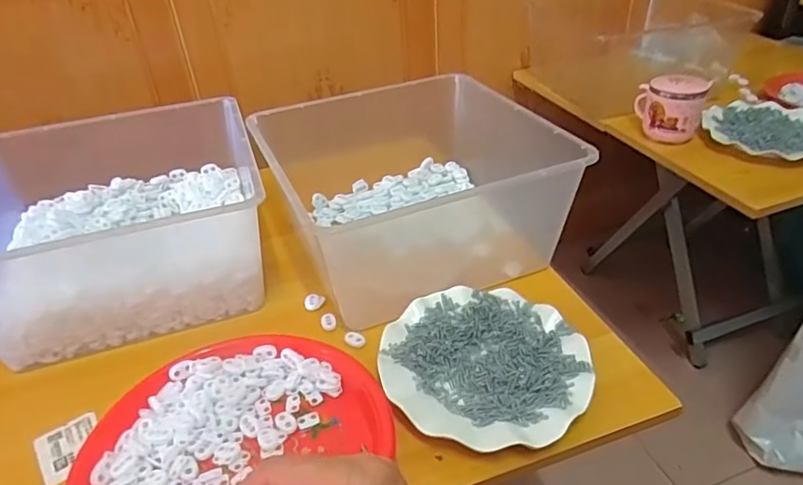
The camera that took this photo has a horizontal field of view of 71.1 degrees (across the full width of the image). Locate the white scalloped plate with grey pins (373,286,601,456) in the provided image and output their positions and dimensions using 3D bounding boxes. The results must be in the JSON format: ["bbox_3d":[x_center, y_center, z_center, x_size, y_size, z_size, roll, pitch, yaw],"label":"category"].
[{"bbox_3d":[0.076,0.110,0.516,0.181,0.019,0.177,-1,37,1],"label":"white scalloped plate with grey pins"}]

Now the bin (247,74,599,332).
[{"bbox_3d":[0.018,-0.071,0.634,0.260,0.124,0.274,-20,41,-22],"label":"bin"}]

